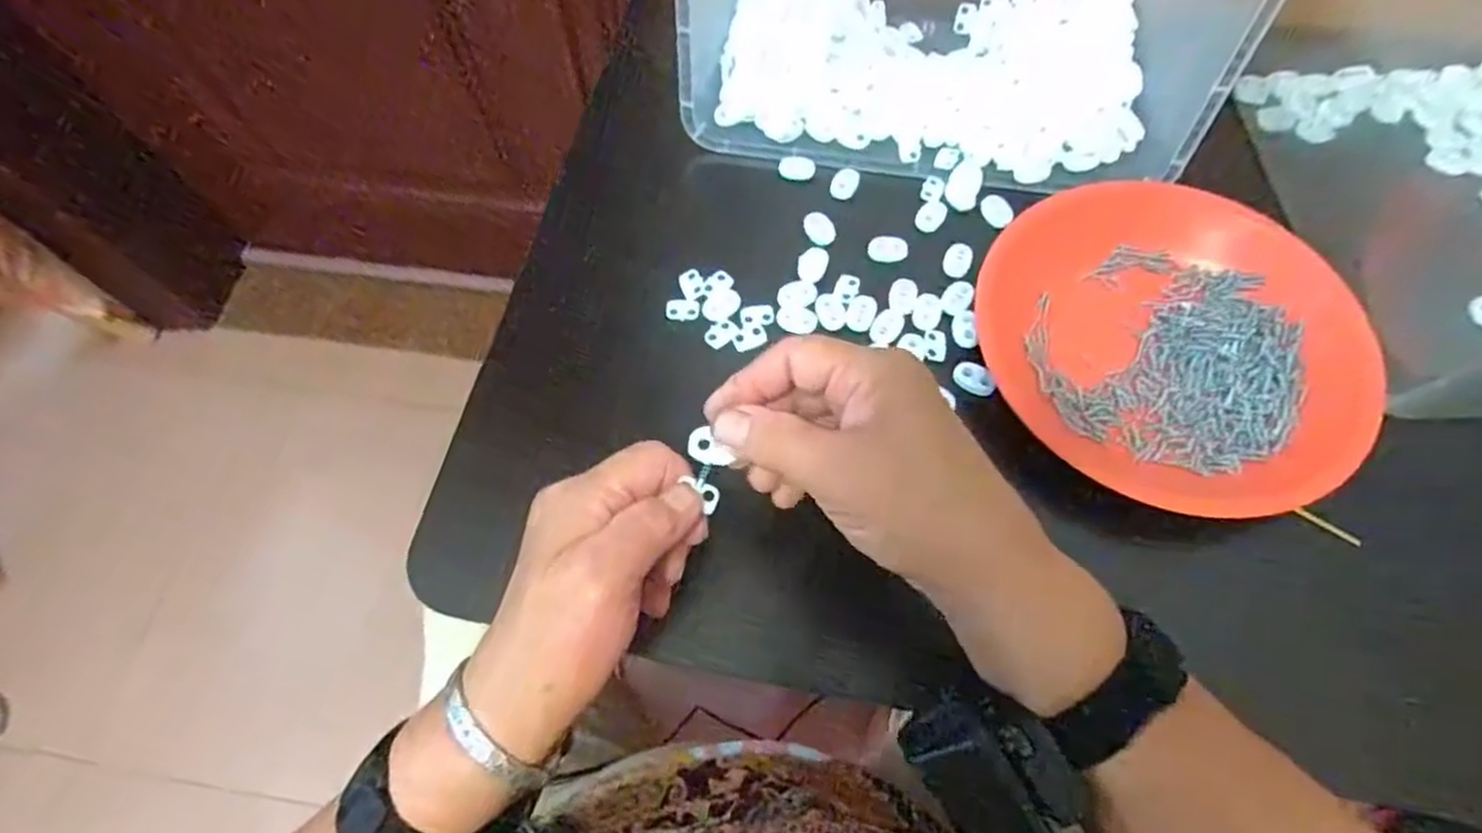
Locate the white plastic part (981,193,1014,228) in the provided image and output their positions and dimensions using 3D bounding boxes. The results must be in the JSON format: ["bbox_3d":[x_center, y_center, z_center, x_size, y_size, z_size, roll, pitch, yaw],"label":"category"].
[{"bbox_3d":[0.154,-0.124,0.422,0.017,0.004,0.024,-13,66,-5],"label":"white plastic part"}]

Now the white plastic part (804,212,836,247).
[{"bbox_3d":[0.048,-0.112,0.418,0.017,0.006,0.023,-28,68,-12],"label":"white plastic part"}]

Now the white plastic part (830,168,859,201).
[{"bbox_3d":[0.064,-0.144,0.434,0.015,0.005,0.022,21,67,10],"label":"white plastic part"}]

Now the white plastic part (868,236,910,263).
[{"bbox_3d":[0.086,-0.098,0.410,0.022,0.005,0.016,15,66,8],"label":"white plastic part"}]

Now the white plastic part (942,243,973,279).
[{"bbox_3d":[0.126,-0.091,0.406,0.016,0.004,0.024,18,67,9],"label":"white plastic part"}]

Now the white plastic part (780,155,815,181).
[{"bbox_3d":[0.035,-0.156,0.440,0.022,0.007,0.013,8,65,5],"label":"white plastic part"}]

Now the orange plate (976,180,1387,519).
[{"bbox_3d":[0.231,-0.044,0.368,0.188,0.028,0.186,0,65,1],"label":"orange plate"}]

